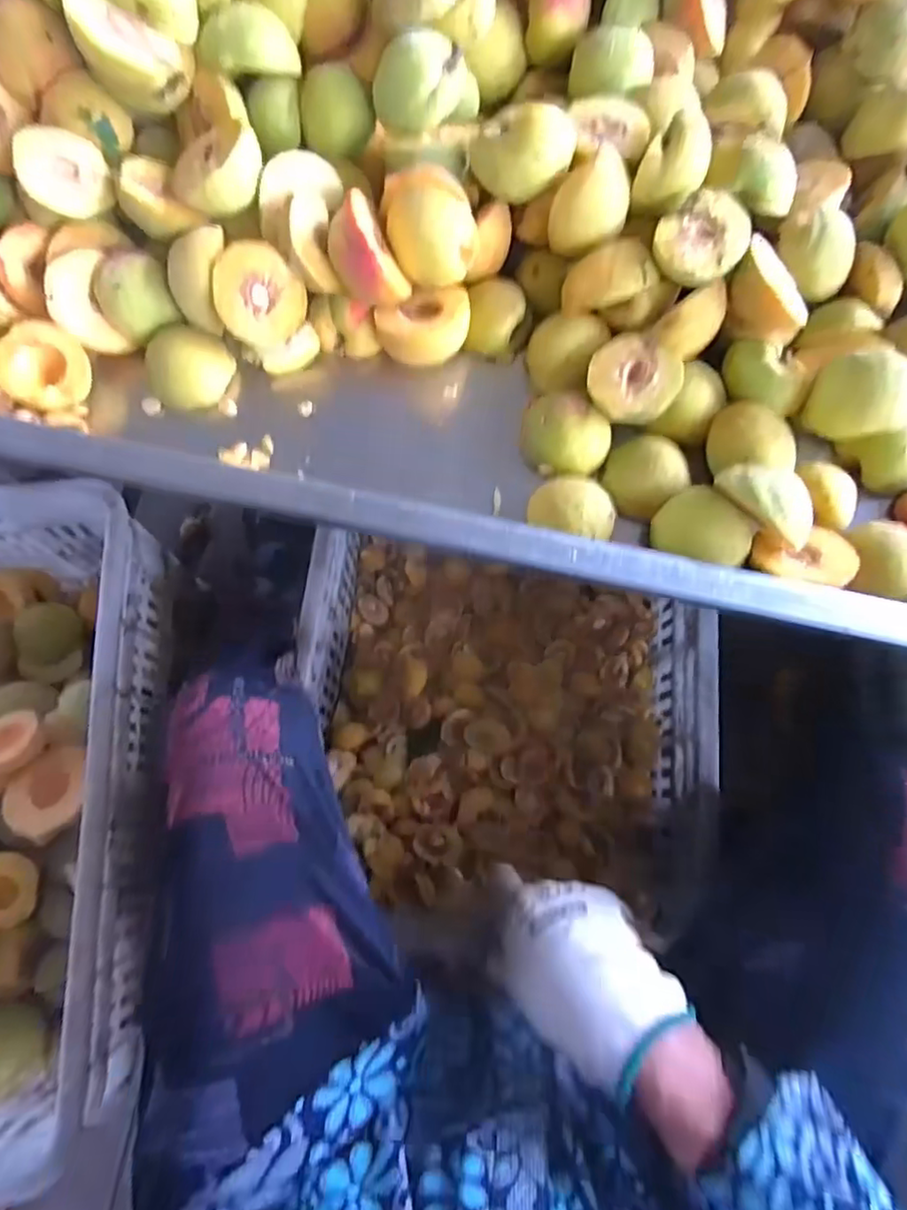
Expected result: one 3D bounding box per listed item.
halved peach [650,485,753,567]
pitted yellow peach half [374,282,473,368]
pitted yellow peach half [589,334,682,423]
[{"bbox_3d":[0.161,-0.050,0.402,0.057,0.030,0.043,28,107,24],"label":"halved peach"},{"bbox_3d":[-0.020,-0.191,0.440,0.062,0.038,0.045,-4,73,-2],"label":"pitted yellow peach half"},{"bbox_3d":[0.114,-0.143,0.408,0.057,0.028,0.053,0,73,-1],"label":"pitted yellow peach half"}]

